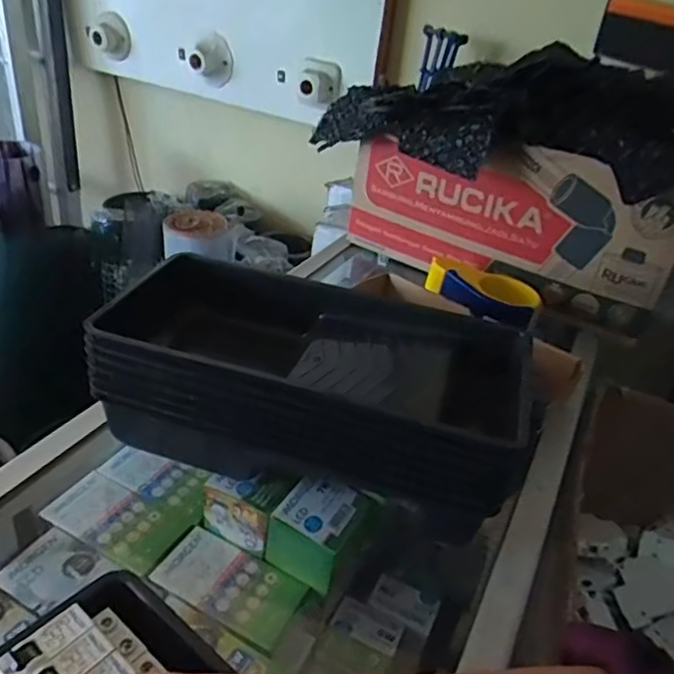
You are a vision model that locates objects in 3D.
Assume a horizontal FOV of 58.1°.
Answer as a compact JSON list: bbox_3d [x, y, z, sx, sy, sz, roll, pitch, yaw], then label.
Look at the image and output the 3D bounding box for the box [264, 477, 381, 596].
[{"bbox_3d":[-0.014,0.158,0.501,0.060,0.065,0.060,24,36,23],"label":"box"}]

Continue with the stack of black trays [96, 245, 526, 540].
[{"bbox_3d":[-0.016,0.035,0.502,0.314,0.100,0.163,14,33,9],"label":"stack of black trays"}]

